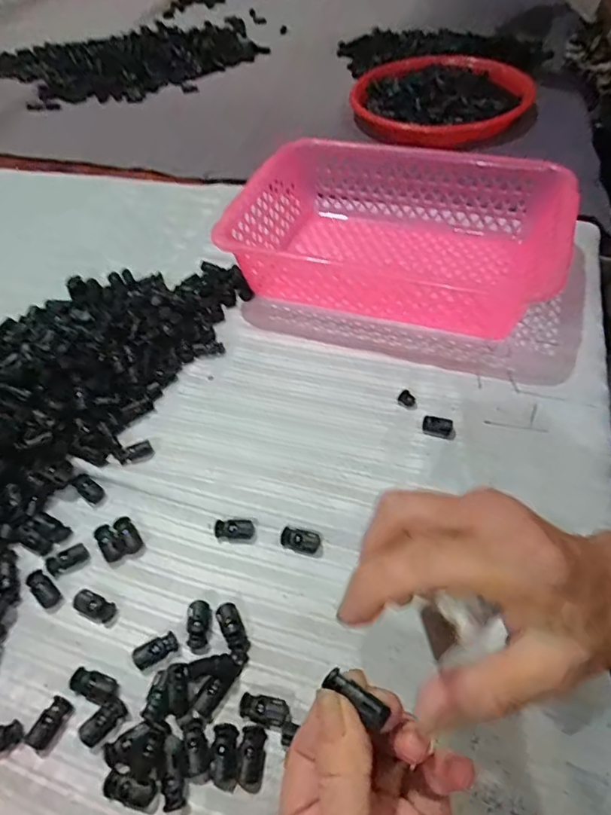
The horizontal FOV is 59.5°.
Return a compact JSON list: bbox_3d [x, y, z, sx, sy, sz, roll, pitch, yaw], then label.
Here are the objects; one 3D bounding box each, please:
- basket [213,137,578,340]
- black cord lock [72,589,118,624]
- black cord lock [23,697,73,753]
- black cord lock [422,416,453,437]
[{"bbox_3d":[0.082,-0.166,0.508,0.292,0.075,0.183,12,55,15],"label":"basket"},{"bbox_3d":[-0.136,0.128,0.347,0.028,0.009,0.014,18,57,19],"label":"black cord lock"},{"bbox_3d":[-0.147,0.180,0.306,0.012,0.010,0.026,23,58,21],"label":"black cord lock"},{"bbox_3d":[0.102,0.015,0.415,0.023,0.008,0.014,14,56,16],"label":"black cord lock"}]

